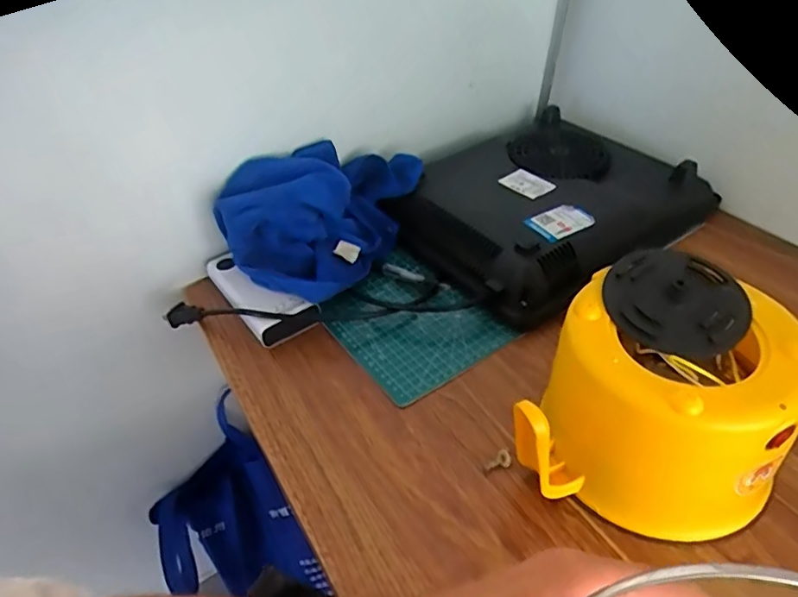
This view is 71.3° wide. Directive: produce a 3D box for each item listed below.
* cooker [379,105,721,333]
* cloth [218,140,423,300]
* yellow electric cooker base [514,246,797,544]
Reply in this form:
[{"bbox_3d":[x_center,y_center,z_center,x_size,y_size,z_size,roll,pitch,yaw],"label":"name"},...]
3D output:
[{"bbox_3d":[0.174,-0.111,0.659,0.331,0.064,0.248,-29,48,-27],"label":"cooker"},{"bbox_3d":[-0.084,-0.098,0.623,0.140,0.117,0.220,20,46,23],"label":"cloth"},{"bbox_3d":[0.187,0.072,0.393,0.159,0.126,0.167,21,46,24],"label":"yellow electric cooker base"}]

